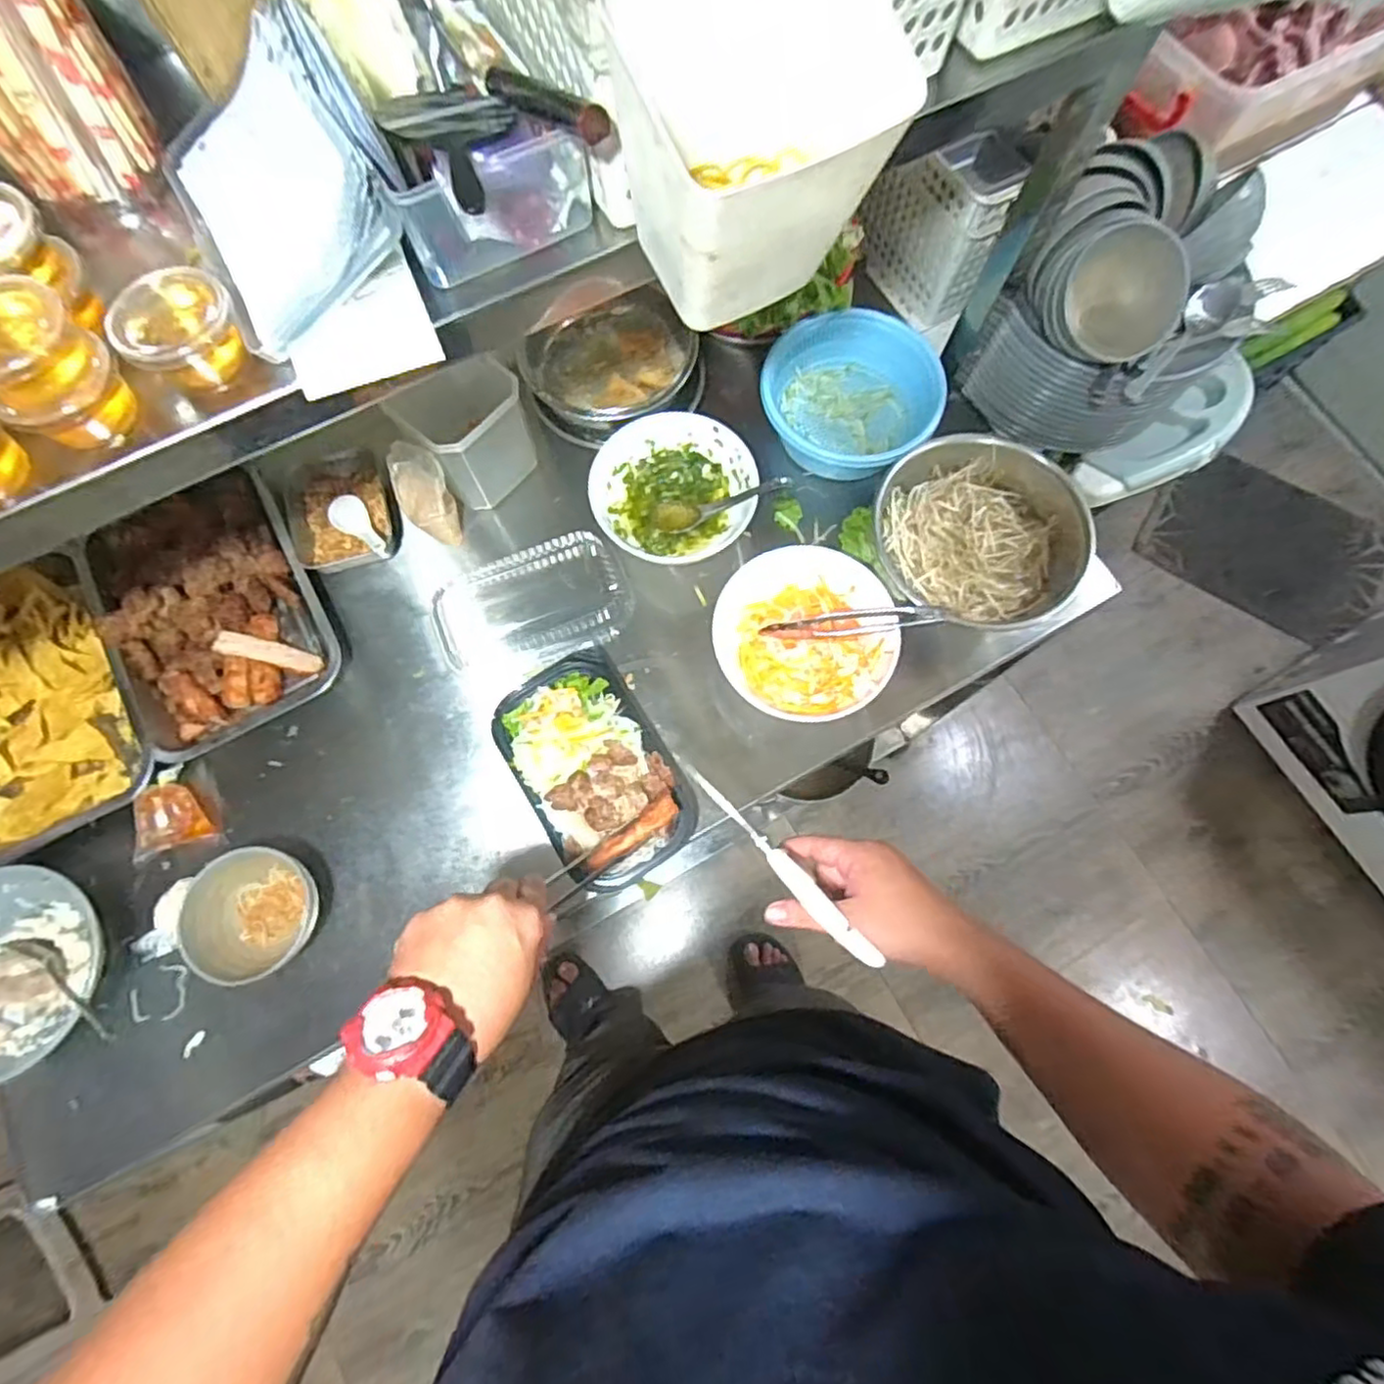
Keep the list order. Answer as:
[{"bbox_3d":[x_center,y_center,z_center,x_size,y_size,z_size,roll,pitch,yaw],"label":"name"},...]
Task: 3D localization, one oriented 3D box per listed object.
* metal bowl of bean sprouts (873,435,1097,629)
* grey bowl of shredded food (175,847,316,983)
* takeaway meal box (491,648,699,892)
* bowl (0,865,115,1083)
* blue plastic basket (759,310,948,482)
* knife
[{"bbox_3d":[0.301,-0.171,0.701,0.206,0.081,0.201,0,75,0],"label":"metal bowl of bean sprouts"},{"bbox_3d":[-0.402,0.204,0.630,0.111,0.059,0.110,0,75,0],"label":"grey bowl of shredded food"},{"bbox_3d":[-0.093,0.076,0.667,0.140,0.062,0.217,-31,77,-8],"label":"takeaway meal box"},{"bbox_3d":[-0.607,0.252,0.612,0.162,0.066,0.178,-19,75,-5],"label":"bowl"},{"bbox_3d":[0.176,-0.332,0.763,0.195,0.065,0.174,9,75,3],"label":"blue plastic basket"},{"bbox_3d":[0.063,0.130,0.541,0.018,0.021,0.225,-41,63,-10],"label":"knife"}]

